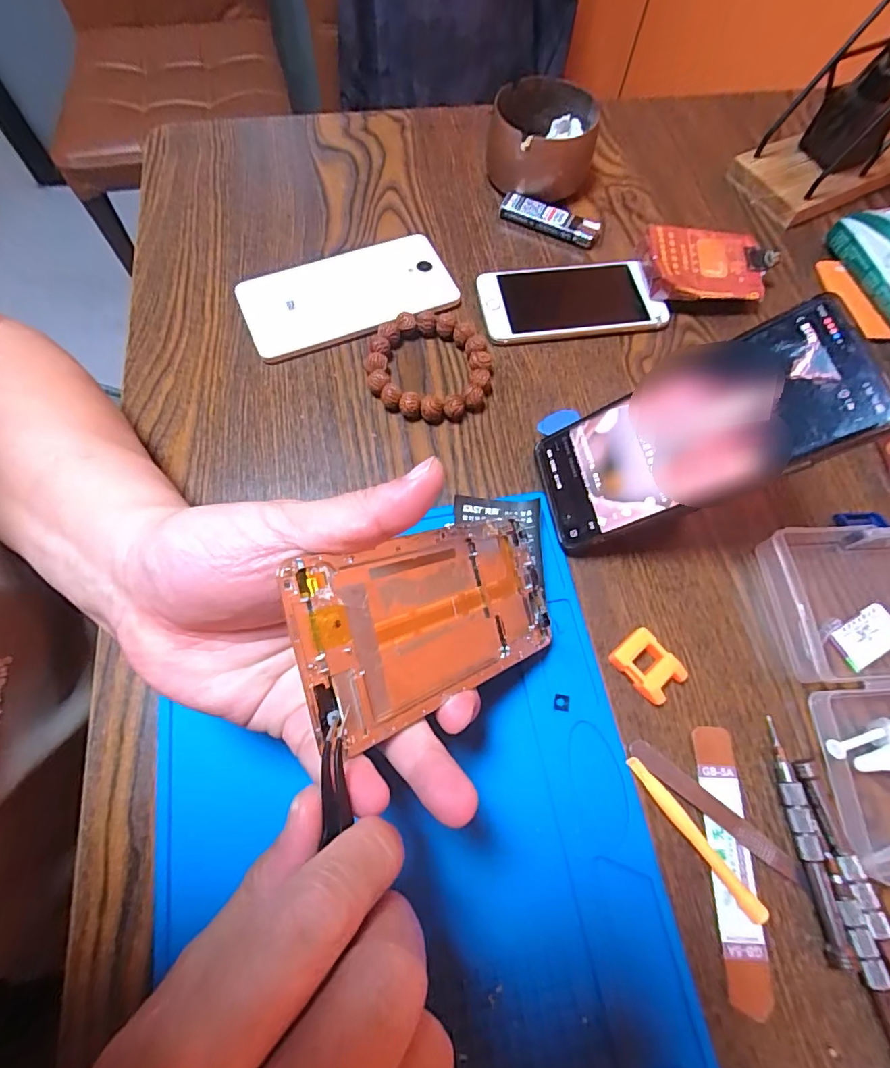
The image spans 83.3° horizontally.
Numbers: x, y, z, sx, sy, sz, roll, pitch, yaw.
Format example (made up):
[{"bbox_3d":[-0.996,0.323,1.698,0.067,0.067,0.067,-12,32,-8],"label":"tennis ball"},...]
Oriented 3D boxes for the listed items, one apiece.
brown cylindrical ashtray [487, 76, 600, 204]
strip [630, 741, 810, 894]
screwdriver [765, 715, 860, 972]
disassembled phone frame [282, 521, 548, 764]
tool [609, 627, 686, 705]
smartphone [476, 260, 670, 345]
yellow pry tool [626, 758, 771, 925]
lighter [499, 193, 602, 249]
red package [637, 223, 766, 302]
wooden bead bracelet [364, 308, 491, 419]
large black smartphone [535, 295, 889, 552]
[{"bbox_3d":[0.078,-0.319,0.407,0.081,0.051,0.085,0,68,-1],"label":"brown cylindrical ashtray"},{"bbox_3d":[0.135,0.138,0.248,0.096,0.004,0.013,37,72,13],"label":"strip"},{"bbox_3d":[0.174,0.146,0.243,0.010,0.010,0.103,-3,68,-3],"label":"screwdriver"},{"bbox_3d":[0.001,0.034,0.214,0.138,0.004,0.067,-11,85,-46],"label":"disassembled phone frame"},{"bbox_3d":[0.108,0.071,0.270,0.026,0.013,0.035,-37,73,-15],"label":"tool"},{"bbox_3d":[0.091,-0.175,0.372,0.131,0.009,0.071,-9,68,-5],"label":"smartphone"},{"bbox_3d":[0.121,0.145,0.242,0.009,0.006,0.083,-34,72,-14],"label":"yellow pry tool"},{"bbox_3d":[0.084,-0.253,0.402,0.080,0.014,0.020,23,69,8],"label":"lighter"},{"bbox_3d":[0.191,-0.197,0.373,0.085,0.025,0.058,4,68,0],"label":"red package"},{"bbox_3d":[-0.012,-0.115,0.341,0.082,0.017,0.088,0,68,-1],"label":"wooden bead bracelet"},{"bbox_3d":[0.125,-0.051,0.264,0.162,0.010,0.074,-24,64,32],"label":"large black smartphone"}]

